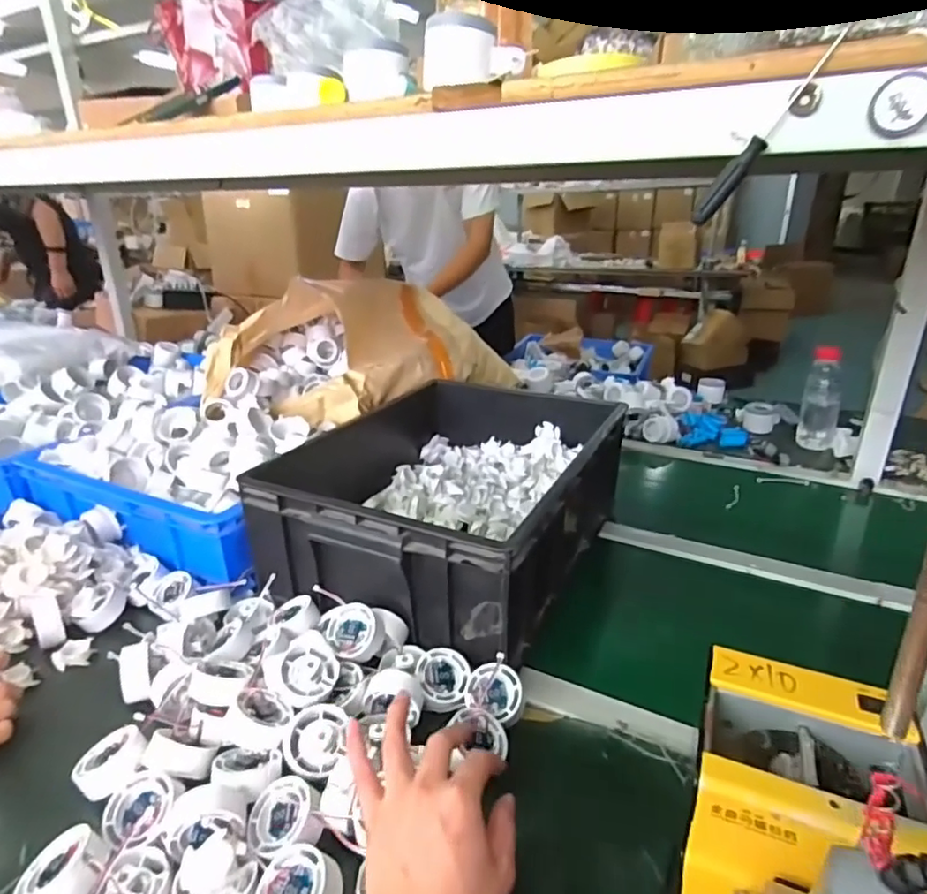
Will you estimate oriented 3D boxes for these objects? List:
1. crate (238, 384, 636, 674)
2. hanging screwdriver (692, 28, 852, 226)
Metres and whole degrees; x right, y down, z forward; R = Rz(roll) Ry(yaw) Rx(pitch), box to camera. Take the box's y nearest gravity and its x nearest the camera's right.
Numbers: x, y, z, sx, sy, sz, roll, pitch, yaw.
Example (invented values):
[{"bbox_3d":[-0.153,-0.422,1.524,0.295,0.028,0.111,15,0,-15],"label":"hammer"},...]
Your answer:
[{"bbox_3d":[-0.011,0.057,0.823,0.365,0.164,0.481,11,26,26],"label":"crate"},{"bbox_3d":[0.188,-0.195,0.369,0.014,0.122,0.011,37,28,0],"label":"hanging screwdriver"}]

